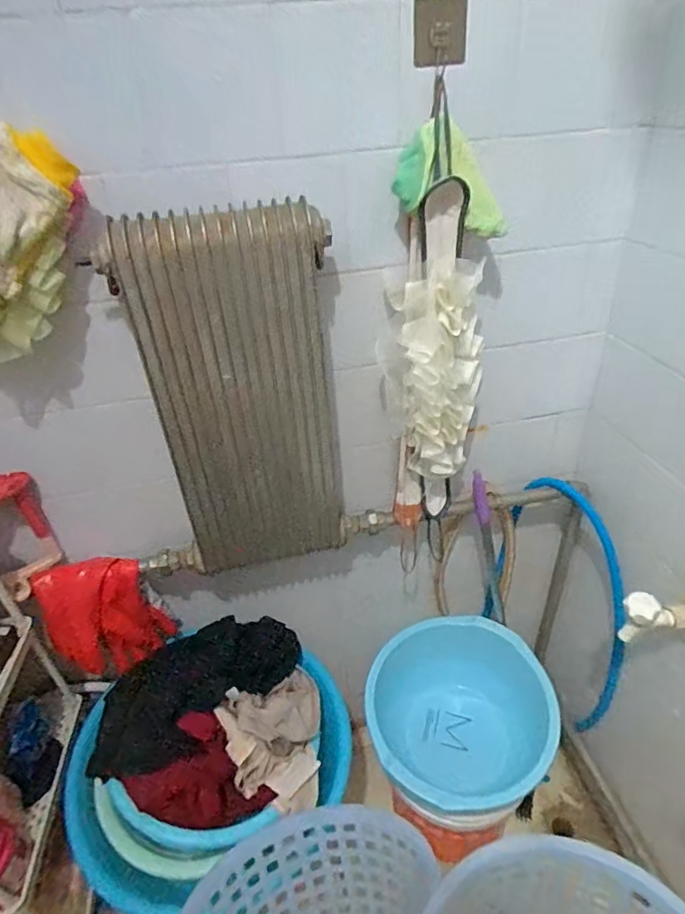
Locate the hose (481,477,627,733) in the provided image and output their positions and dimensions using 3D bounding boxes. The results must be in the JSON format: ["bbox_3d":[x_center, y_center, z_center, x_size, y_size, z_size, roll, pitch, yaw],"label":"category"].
[{"bbox_3d":[0.442,0.316,1.098,0.291,0.582,0.123,13,38,25],"label":"hose"}]

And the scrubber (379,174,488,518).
[{"bbox_3d":[0.135,-0.119,0.818,0.120,0.513,0.102,-19,37,-20],"label":"scrubber"}]

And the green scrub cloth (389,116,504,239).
[{"bbox_3d":[0.139,-0.351,0.671,0.140,0.124,0.042,1,35,8],"label":"green scrub cloth"}]

